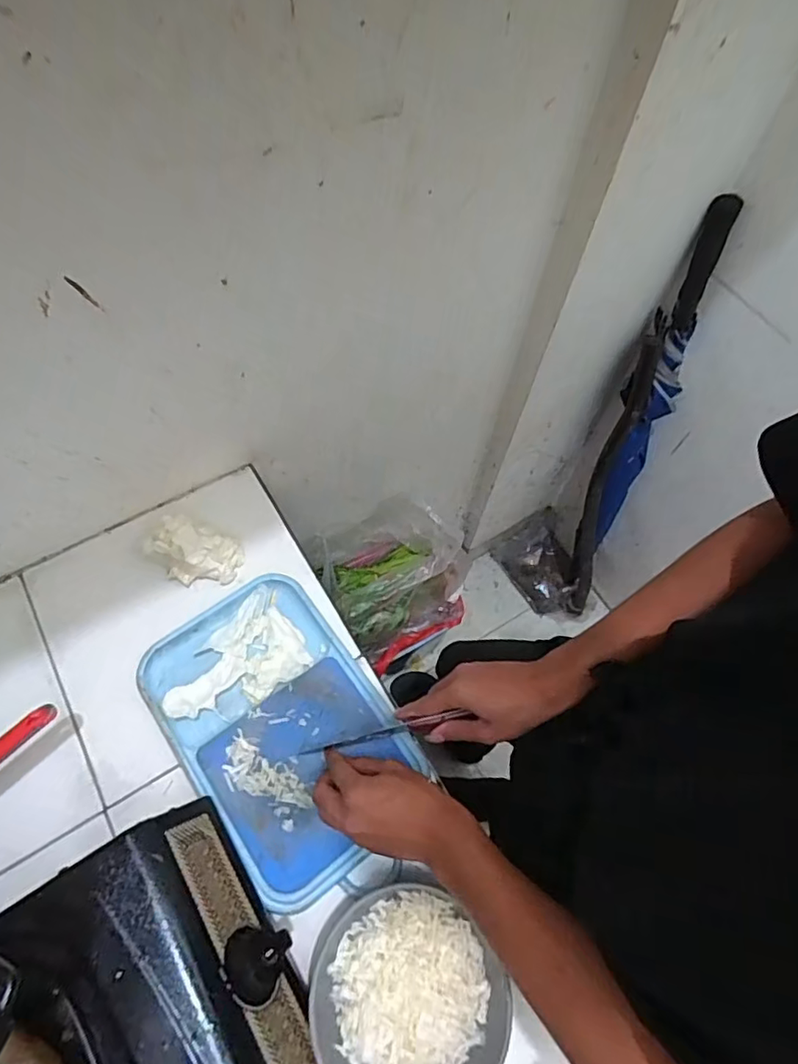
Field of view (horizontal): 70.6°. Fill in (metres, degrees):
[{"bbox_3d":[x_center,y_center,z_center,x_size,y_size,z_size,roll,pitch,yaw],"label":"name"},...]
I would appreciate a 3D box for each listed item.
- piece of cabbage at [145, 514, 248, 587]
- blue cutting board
[{"bbox_3d":[-0.235,0.021,0.642,0.091,0.055,0.060,17,65,6],"label":"piece of cabbage"},{"bbox_3d":[-0.092,0.232,0.565,0.171,0.011,0.161,-35,70,-17],"label":"blue cutting board"}]

